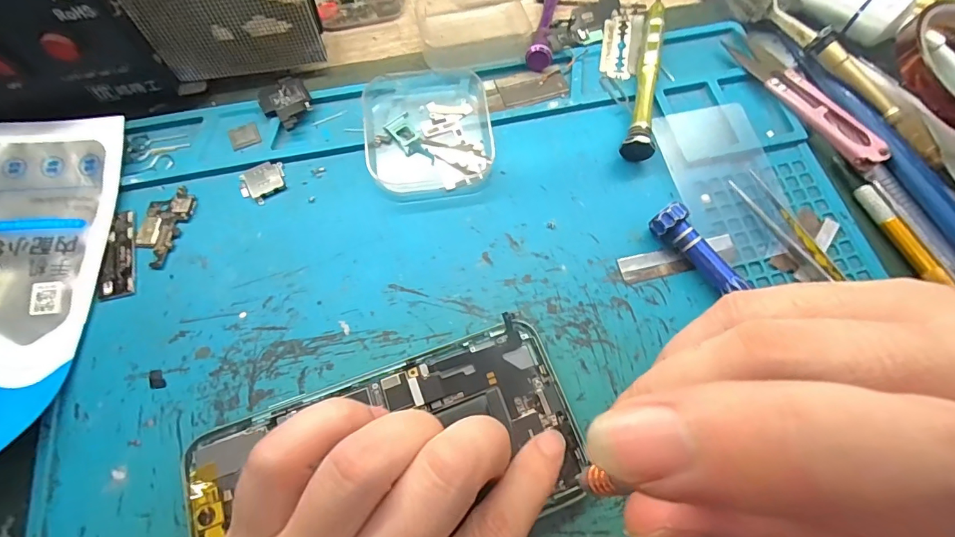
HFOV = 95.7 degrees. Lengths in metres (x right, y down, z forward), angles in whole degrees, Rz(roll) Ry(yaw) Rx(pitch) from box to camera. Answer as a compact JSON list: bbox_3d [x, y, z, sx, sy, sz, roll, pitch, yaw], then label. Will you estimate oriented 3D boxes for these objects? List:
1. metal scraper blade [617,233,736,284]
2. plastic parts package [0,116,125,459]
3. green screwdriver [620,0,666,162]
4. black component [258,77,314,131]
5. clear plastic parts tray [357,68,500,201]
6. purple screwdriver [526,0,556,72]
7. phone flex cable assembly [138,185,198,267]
[{"bbox_3d":[0.096,-0.005,0.206,0.057,0.004,0.014,-13,70,-5],"label":"metal scraper blade"},{"bbox_3d":[-0.216,0.002,0.185,0.085,0.027,0.160,2,70,0],"label":"plastic parts package"},{"bbox_3d":[0.095,-0.110,0.239,0.014,0.018,0.116,15,70,5],"label":"green screwdriver"},{"bbox_3d":[-0.101,-0.087,0.232,0.025,0.009,0.034,-28,72,-10],"label":"black component"},{"bbox_3d":[-0.025,-0.073,0.227,0.065,0.014,0.080,-8,70,-3],"label":"clear plastic parts tray"},{"bbox_3d":[0.044,-0.162,0.261,0.013,0.019,0.112,11,70,3],"label":"purple screwdriver"},{"bbox_3d":[-0.152,-0.022,0.207,0.020,0.004,0.040,15,70,5],"label":"phone flex cable assembly"}]

